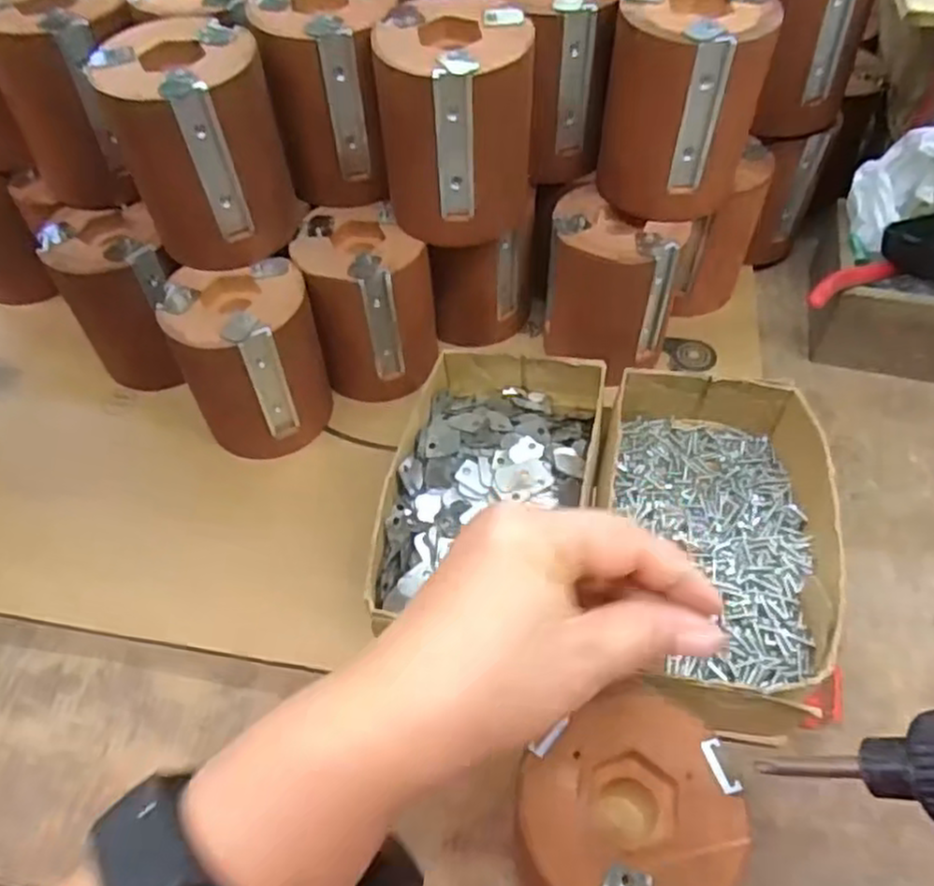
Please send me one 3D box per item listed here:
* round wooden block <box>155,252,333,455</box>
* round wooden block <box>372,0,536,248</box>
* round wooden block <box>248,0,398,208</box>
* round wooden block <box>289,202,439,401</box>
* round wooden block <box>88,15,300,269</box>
[{"bbox_3d":[-0.123,-0.046,0.434,0.075,0.102,0.066,-15,56,-8],"label":"round wooden block"},{"bbox_3d":[-0.004,-0.168,0.400,0.076,0.105,0.073,-1,54,1],"label":"round wooden block"},{"bbox_3d":[-0.074,-0.200,0.420,0.068,0.095,0.082,6,55,6],"label":"round wooden block"},{"bbox_3d":[-0.059,-0.087,0.458,0.076,0.093,0.075,-4,56,-1],"label":"round wooden block"},{"bbox_3d":[-0.138,-0.156,0.389,0.078,0.098,0.079,-18,56,-11],"label":"round wooden block"}]

